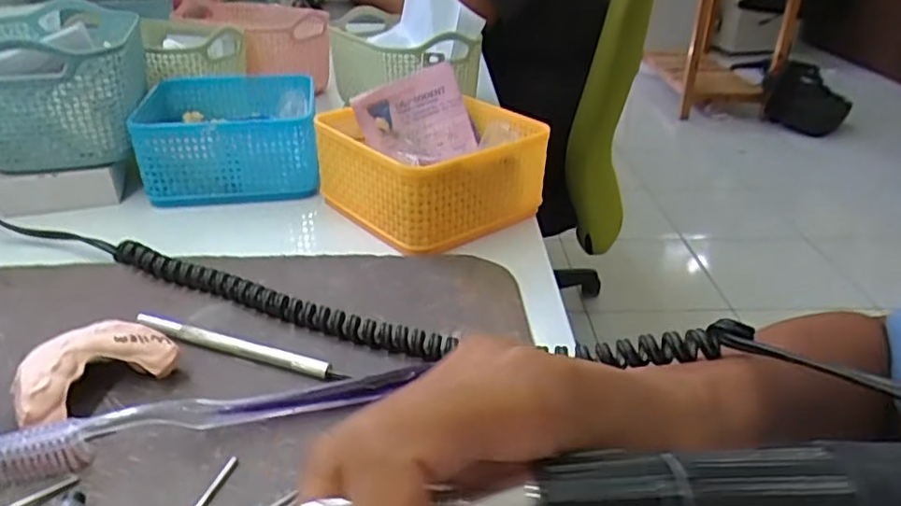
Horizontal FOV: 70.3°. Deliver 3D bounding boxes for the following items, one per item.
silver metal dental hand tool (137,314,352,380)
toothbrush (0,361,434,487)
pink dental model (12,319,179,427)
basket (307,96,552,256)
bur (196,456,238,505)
[{"bbox_3d":[-0.107,0.048,0.324,0.121,0.010,0.007,12,32,15],"label":"silver metal dental hand tool"},{"bbox_3d":[-0.101,0.069,0.276,0.175,0.019,0.012,-8,32,-17],"label":"toothbrush"},{"bbox_3d":[-0.164,0.055,0.294,0.039,0.028,0.065,27,38,35],"label":"pink dental model"},{"bbox_3d":[-0.014,-0.067,0.473,0.130,0.061,0.130,-22,38,-35],"label":"basket"},{"bbox_3d":[-0.095,0.095,0.247,0.004,0.004,0.044,10,32,13],"label":"bur"}]

